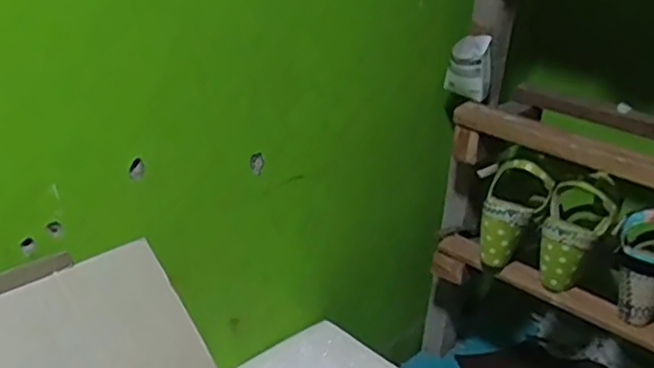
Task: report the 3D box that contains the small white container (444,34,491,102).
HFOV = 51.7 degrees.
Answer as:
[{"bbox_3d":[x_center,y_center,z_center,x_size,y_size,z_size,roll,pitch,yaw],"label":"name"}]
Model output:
[{"bbox_3d":[0.188,-0.154,0.894,0.056,0.082,0.032,11,25,13],"label":"small white container"}]

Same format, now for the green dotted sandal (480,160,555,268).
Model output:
[{"bbox_3d":[0.234,0.040,0.883,0.077,0.140,0.072,25,-1,37],"label":"green dotted sandal"}]

